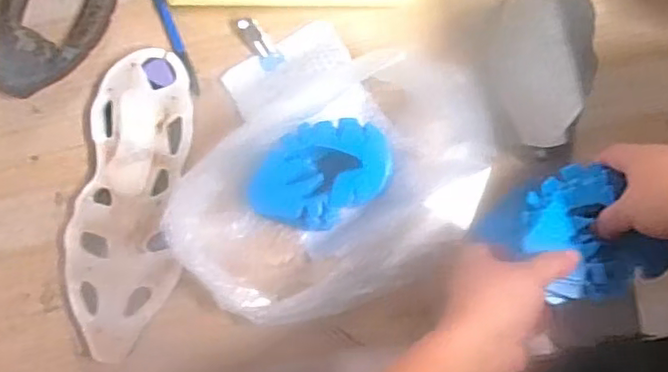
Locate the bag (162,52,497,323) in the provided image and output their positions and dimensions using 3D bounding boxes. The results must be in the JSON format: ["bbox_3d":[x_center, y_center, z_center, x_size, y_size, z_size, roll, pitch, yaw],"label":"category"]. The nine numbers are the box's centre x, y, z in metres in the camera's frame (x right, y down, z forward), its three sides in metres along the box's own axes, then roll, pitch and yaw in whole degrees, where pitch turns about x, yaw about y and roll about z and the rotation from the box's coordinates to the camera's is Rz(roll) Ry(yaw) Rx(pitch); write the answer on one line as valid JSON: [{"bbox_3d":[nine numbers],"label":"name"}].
[{"bbox_3d":[-0.003,0.000,0.531,0.271,0.071,0.177,-27,85,2],"label":"bag"}]

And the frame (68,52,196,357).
[{"bbox_3d":[-0.195,0.017,0.582,0.103,0.024,0.283,6,87,5],"label":"frame"}]

